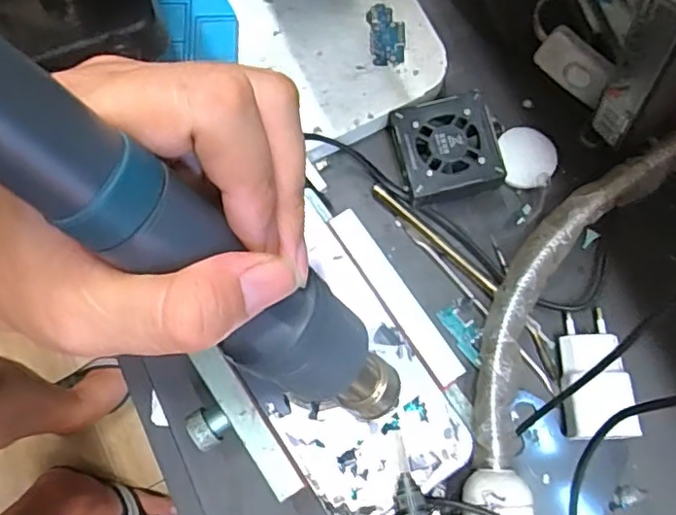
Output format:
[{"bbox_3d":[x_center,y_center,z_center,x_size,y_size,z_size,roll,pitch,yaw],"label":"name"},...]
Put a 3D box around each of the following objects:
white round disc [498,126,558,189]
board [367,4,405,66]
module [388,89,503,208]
[{"bbox_3d":[0.117,-0.063,0.375,0.036,0.008,0.037,0,78,1],"label":"white round disc"},{"bbox_3d":[0.030,-0.137,0.373,0.021,0.005,0.038,-5,78,0],"label":"board"},{"bbox_3d":[0.069,-0.065,0.371,0.065,0.031,0.056,-11,78,-1],"label":"module"}]

